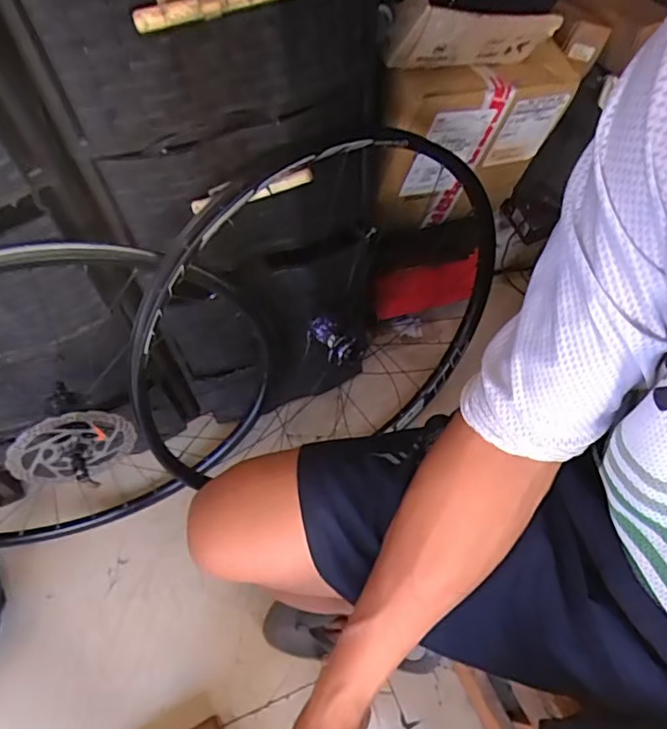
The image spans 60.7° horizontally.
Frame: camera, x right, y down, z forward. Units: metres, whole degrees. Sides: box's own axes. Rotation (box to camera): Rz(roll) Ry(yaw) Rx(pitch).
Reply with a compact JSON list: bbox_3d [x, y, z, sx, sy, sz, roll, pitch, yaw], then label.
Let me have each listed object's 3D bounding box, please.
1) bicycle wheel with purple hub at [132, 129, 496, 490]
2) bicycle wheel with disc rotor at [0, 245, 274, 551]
[{"bbox_3d":[0.004,-0.047,0.831,0.600,0.543,0.187,-33,65,-17],"label":"bicycle wheel with purple hub"},{"bbox_3d":[-0.365,0.082,0.772,0.581,0.584,0.109,-17,61,-9],"label":"bicycle wheel with disc rotor"}]

